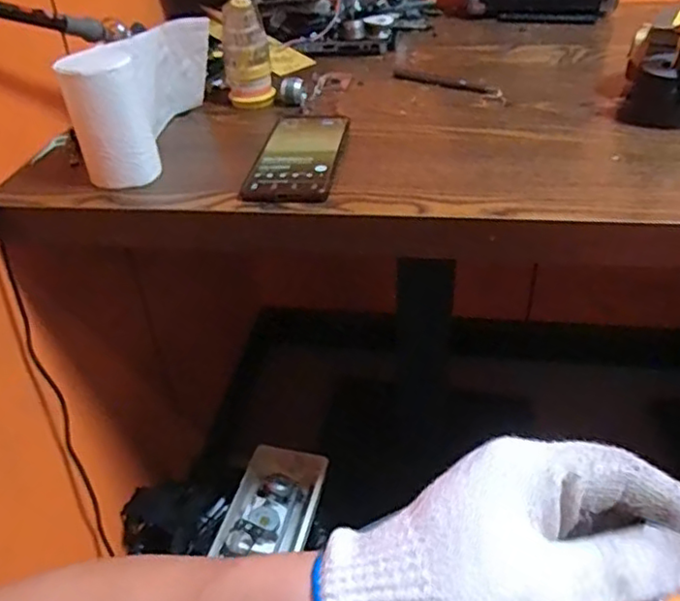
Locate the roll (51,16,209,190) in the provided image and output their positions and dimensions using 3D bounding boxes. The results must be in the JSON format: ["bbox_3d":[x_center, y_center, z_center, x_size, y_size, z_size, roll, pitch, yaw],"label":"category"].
[{"bbox_3d":[-0.175,-0.187,0.584,0.049,0.111,0.189,4,38,11],"label":"roll"}]

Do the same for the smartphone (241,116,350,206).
[{"bbox_3d":[-0.035,-0.132,0.570,0.072,0.015,0.142,4,38,11],"label":"smartphone"}]

